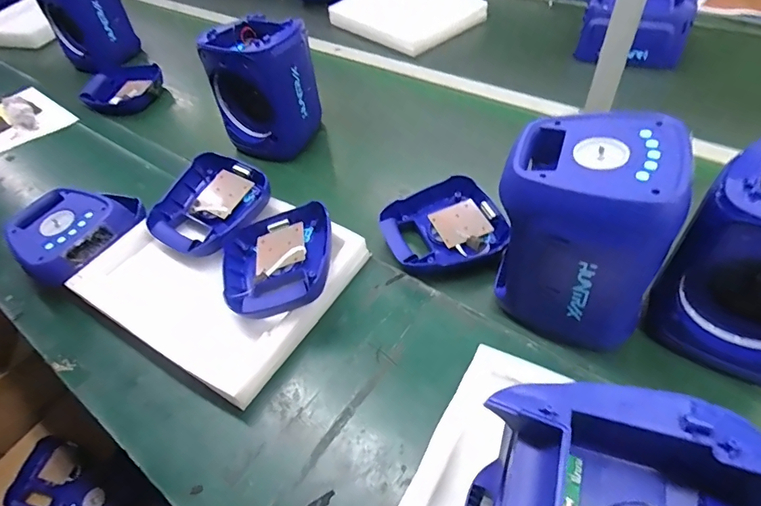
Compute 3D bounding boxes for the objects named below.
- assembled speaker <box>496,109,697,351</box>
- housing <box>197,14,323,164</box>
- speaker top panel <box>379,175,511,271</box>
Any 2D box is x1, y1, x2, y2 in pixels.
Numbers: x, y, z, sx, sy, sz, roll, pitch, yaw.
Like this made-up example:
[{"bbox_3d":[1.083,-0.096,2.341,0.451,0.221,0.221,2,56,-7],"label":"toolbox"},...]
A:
[{"bbox_3d":[0.227,-0.020,0.534,0.161,0.238,0.148,11,47,15],"label":"assembled speaker"},{"bbox_3d":[-0.221,-0.316,0.868,0.190,0.228,0.140,-13,46,-9],"label":"housing"},{"bbox_3d":[0.099,-0.040,0.701,0.185,0.031,0.162,-16,49,-8],"label":"speaker top panel"}]

